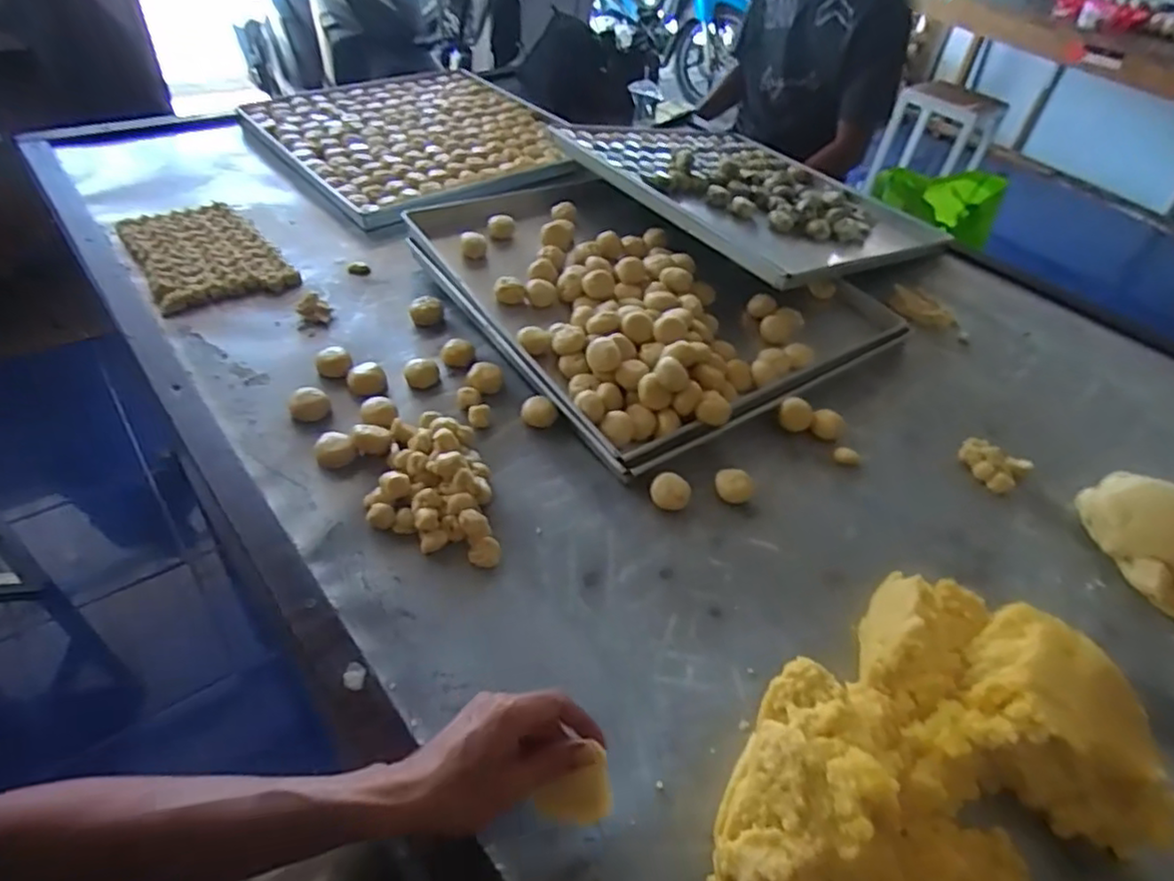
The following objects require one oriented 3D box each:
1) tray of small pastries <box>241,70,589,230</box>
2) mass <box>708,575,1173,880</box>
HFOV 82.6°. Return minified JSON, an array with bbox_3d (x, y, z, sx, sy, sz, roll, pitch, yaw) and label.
[{"bbox_3d":[-0.297,-0.571,1.241,0.502,0.051,0.555,-30,55,-32],"label":"tray of small pastries"},{"bbox_3d":[0.233,0.218,0.484,0.333,0.087,0.226,-12,48,-19],"label":"mass"}]

